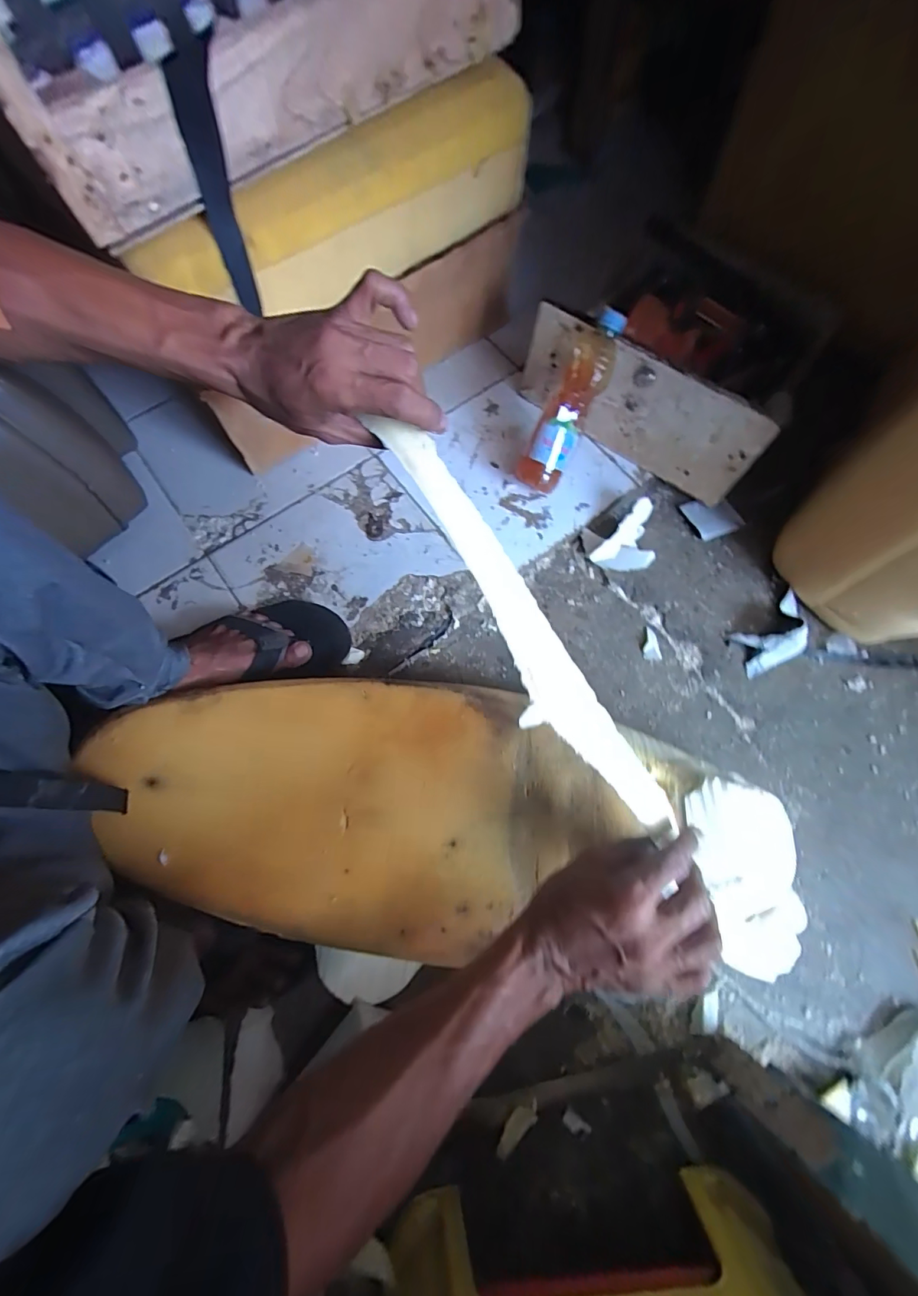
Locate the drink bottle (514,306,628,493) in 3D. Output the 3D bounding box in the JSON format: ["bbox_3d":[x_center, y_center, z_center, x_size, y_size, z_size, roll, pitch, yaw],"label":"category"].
[{"bbox_3d":[0.155,-0.333,0.644,0.063,0.064,0.228,30,114,9],"label":"drink bottle"}]

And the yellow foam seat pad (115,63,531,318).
[{"bbox_3d":[-0.111,-0.491,0.529,0.475,0.139,0.029,-36,75,-12],"label":"yellow foam seat pad"}]

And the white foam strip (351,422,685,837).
[{"bbox_3d":[0.046,-0.008,0.345,0.062,0.013,0.370,-37,94,-37],"label":"white foam strip"}]

